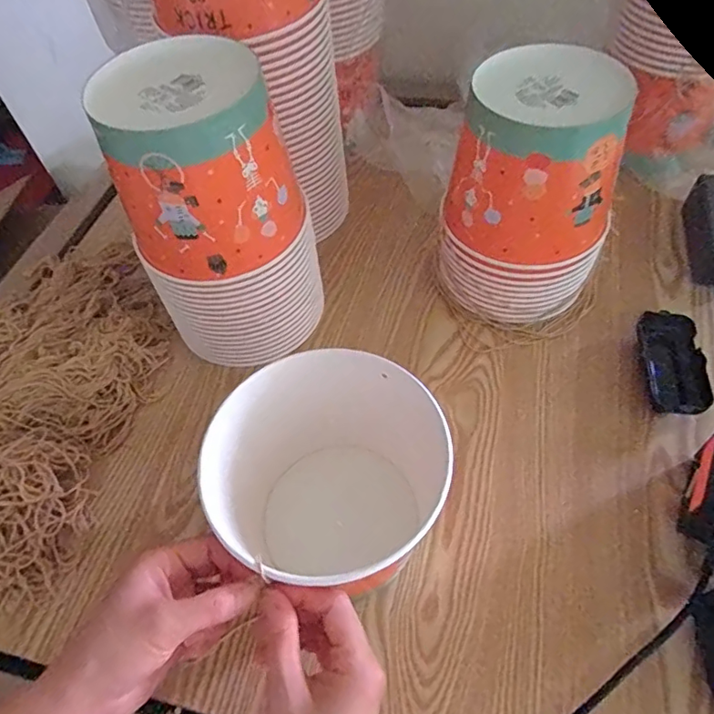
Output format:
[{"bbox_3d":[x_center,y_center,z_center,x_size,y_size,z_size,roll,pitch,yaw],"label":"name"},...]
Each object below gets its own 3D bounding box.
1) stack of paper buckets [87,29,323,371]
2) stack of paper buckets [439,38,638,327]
[{"bbox_3d":[-0.123,-0.121,0.483,0.150,0.269,0.130,-1,55,4],"label":"stack of paper buckets"},{"bbox_3d":[0.161,-0.149,0.512,0.154,0.218,0.131,18,59,16],"label":"stack of paper buckets"}]

